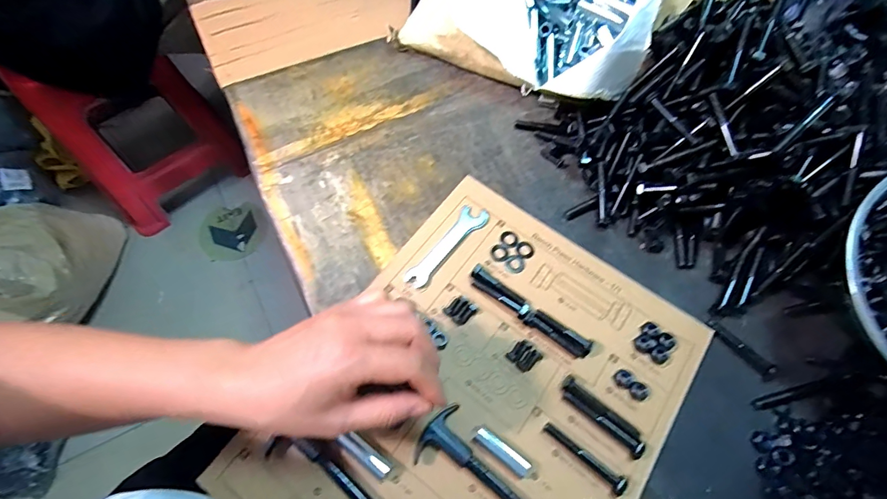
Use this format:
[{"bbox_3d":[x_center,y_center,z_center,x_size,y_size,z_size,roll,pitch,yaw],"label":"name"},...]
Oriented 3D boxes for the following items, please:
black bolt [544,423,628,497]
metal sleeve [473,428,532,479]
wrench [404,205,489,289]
[{"bbox_3d":[0.120,0.175,0.350,0.075,0.017,0.012,39,69,16],"label":"black bolt"},{"bbox_3d":[0.049,0.173,0.350,0.050,0.014,0.013,33,68,14],"label":"metal sleeve"},{"bbox_3d":[0.004,-0.005,0.440,0.027,0.004,0.118,39,69,16],"label":"wrench"}]

